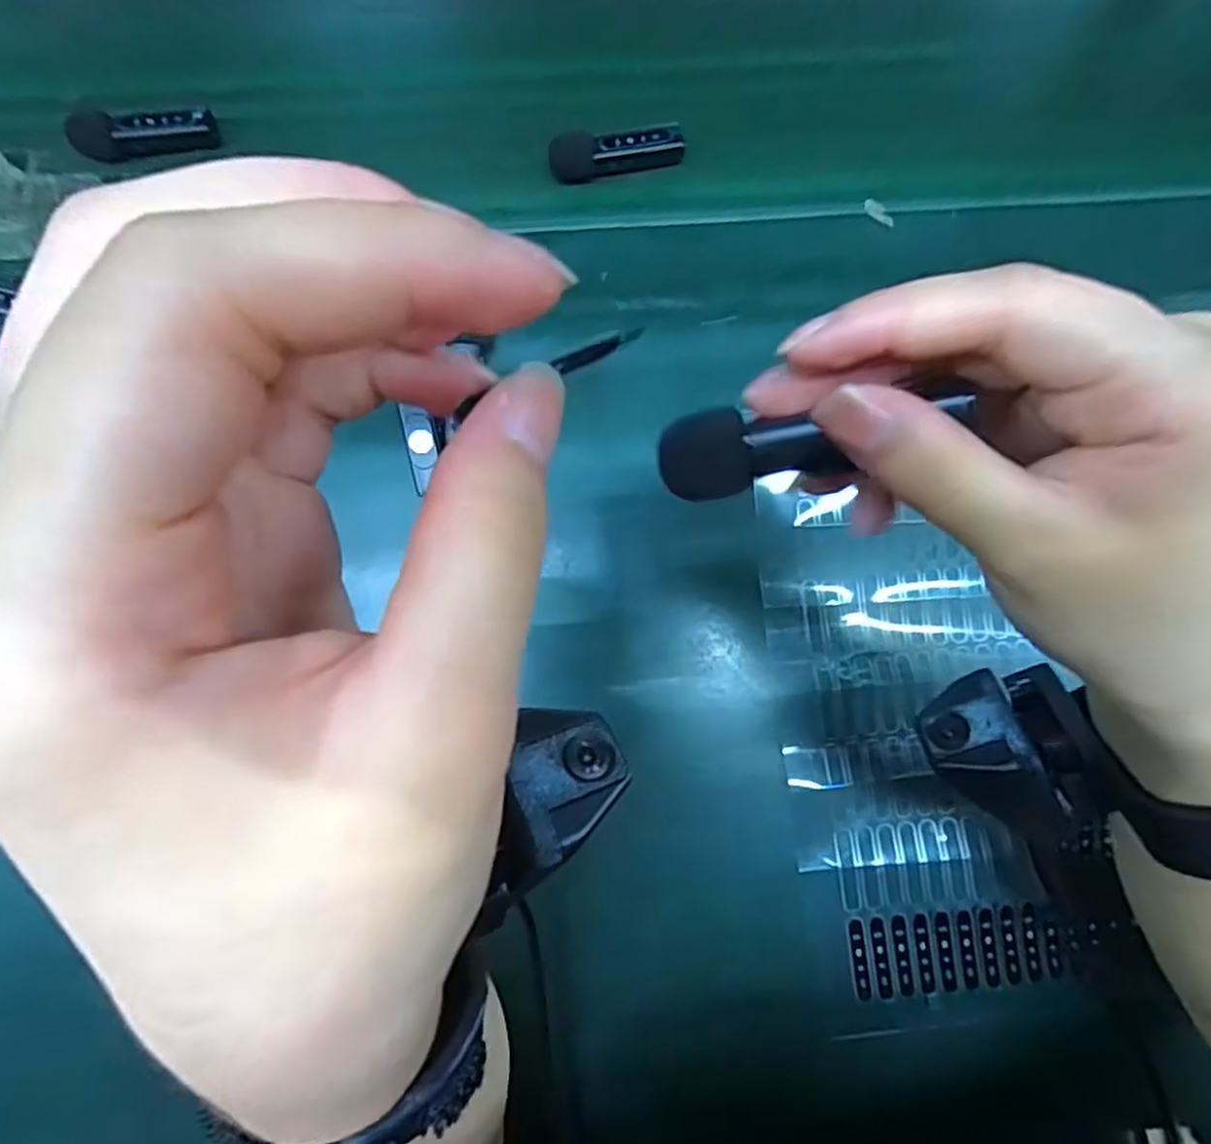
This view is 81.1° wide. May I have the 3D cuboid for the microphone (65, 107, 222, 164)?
[{"bbox_3d":[-0.217,-0.205,0.332,0.063,0.017,0.017,-11,81,-2],"label":"microphone"}]

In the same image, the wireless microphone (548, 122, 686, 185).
[{"bbox_3d":[0.005,-0.200,0.335,0.063,0.014,0.017,-13,81,-3],"label":"wireless microphone"}]

